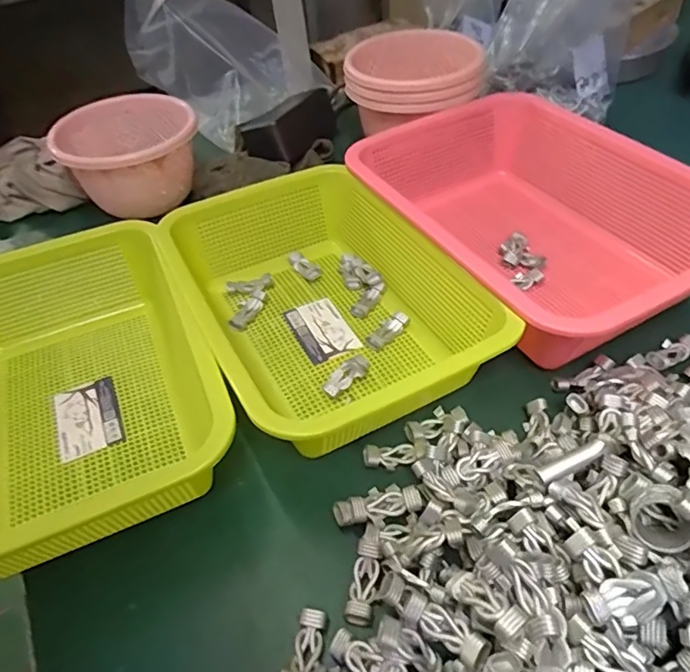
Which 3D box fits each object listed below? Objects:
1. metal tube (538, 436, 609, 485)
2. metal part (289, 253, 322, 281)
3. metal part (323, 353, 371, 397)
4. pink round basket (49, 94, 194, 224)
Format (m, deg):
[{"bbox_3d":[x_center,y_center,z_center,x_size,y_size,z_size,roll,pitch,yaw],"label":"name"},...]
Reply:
[{"bbox_3d":[0.129,0.071,0.308,0.042,0.006,0.010,-27,50,-5],"label":"metal tube"},{"bbox_3d":[-0.037,-0.065,0.507,0.016,0.008,0.038,-33,54,-26],"label":"metal part"},{"bbox_3d":[0.003,0.029,0.413,0.017,0.010,0.046,26,52,24],"label":"metal part"},{"bbox_3d":[-0.227,-0.189,0.590,0.135,0.092,0.127,-4,46,4],"label":"pink round basket"}]

